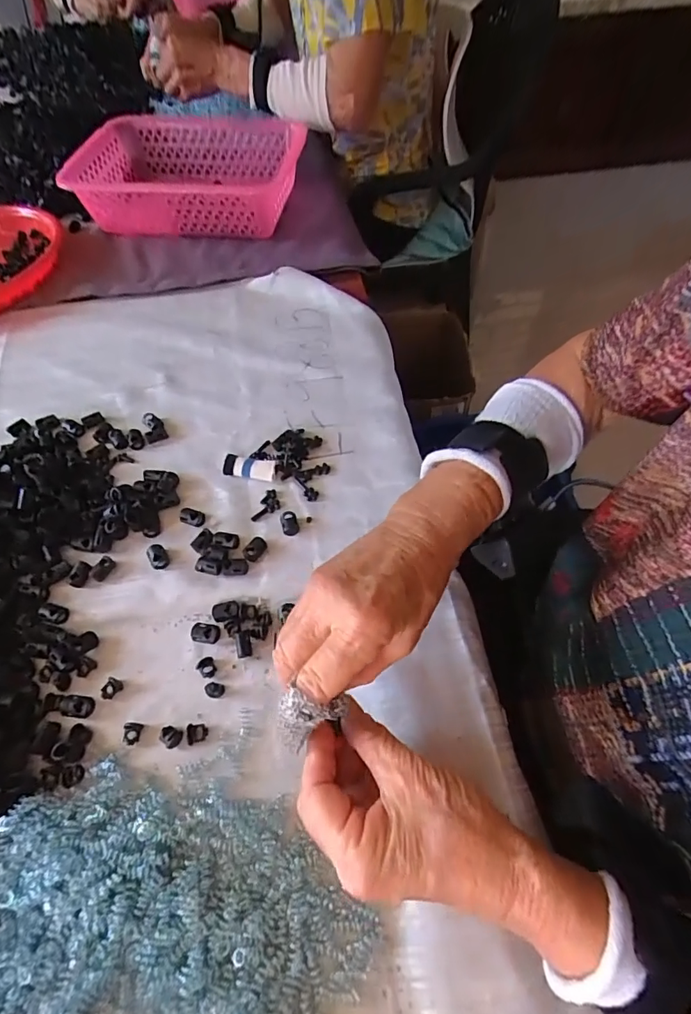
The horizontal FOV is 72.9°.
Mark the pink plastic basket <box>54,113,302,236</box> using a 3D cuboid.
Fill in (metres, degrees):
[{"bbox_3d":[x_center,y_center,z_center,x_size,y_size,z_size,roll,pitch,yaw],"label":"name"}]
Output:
[{"bbox_3d":[-0.192,-0.423,0.596,0.278,0.085,0.150,11,60,7],"label":"pink plastic basket"}]

